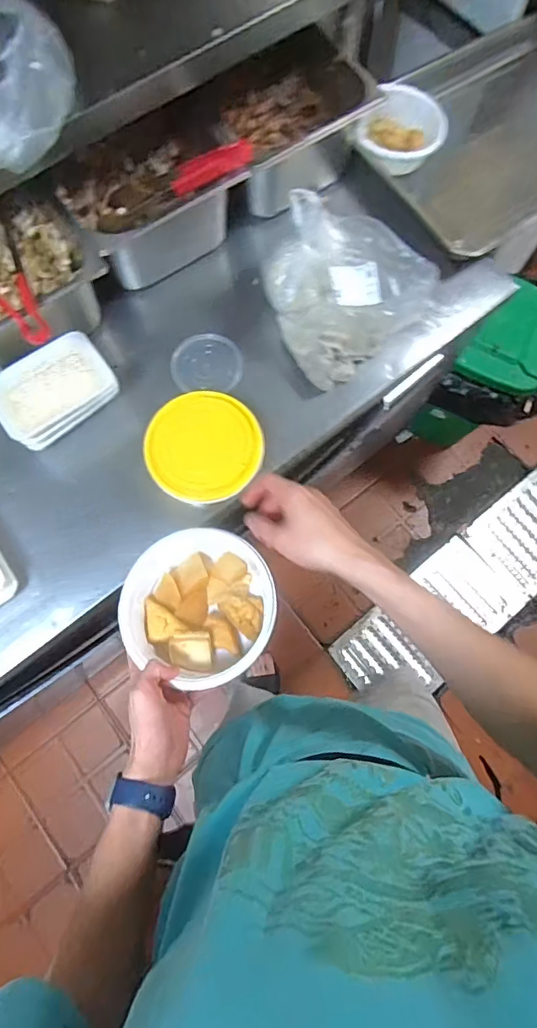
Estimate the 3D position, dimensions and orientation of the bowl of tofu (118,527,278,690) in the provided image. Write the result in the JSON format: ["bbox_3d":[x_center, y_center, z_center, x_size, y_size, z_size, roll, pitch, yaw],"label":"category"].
[{"bbox_3d":[-0.080,0.102,0.562,0.165,0.063,0.171,0,76,-1],"label":"bowl of tofu"}]

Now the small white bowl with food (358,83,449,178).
[{"bbox_3d":[0.232,-0.686,0.891,0.135,0.067,0.151,40,78,8],"label":"small white bowl with food"}]

